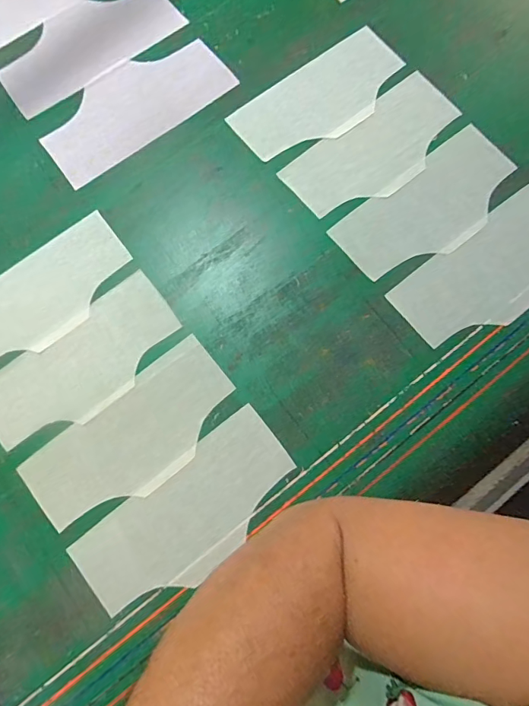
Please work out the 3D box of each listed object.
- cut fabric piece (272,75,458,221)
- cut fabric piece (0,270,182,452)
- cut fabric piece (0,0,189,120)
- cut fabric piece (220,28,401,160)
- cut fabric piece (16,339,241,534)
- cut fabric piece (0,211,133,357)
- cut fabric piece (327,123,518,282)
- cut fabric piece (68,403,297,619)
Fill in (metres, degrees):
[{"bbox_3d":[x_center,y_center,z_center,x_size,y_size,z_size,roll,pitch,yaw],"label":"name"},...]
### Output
[{"bbox_3d":[0.169,-0.303,0.653,0.280,0.009,0.132,-38,78,-8],"label":"cut fabric piece"},{"bbox_3d":[-0.245,0.018,0.596,0.275,0.005,0.129,-38,77,-7],"label":"cut fabric piece"},{"bbox_3d":[-0.293,-0.516,0.726,0.301,0.010,0.156,-33,77,-6],"label":"cut fabric piece"},{"bbox_3d":[0.091,-0.395,0.682,0.276,0.007,0.129,-36,77,-7],"label":"cut fabric piece"},{"bbox_3d":[-0.167,0.109,0.568,0.278,0.011,0.129,-38,78,-8],"label":"cut fabric piece"},{"bbox_3d":[-0.318,-0.076,0.620,0.274,0.007,0.128,-37,81,-7],"label":"cut fabric piece"},{"bbox_3d":[0.239,-0.209,0.630,0.272,0.008,0.127,-37,78,-7],"label":"cut fabric piece"},{"bbox_3d":[-0.093,0.202,0.549,0.281,0.009,0.125,-38,79,-5],"label":"cut fabric piece"}]

